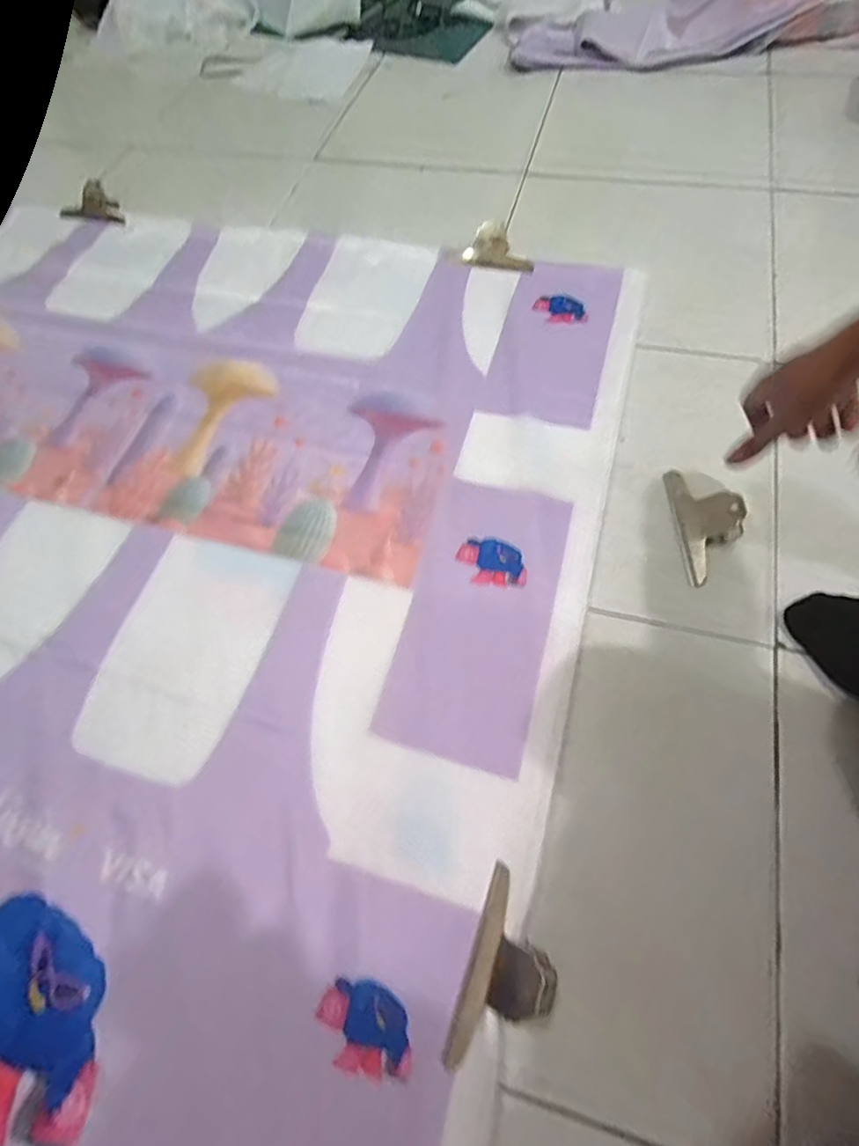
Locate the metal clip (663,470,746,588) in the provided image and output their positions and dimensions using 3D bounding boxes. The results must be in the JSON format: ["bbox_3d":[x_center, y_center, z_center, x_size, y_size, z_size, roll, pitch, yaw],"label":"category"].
[{"bbox_3d":[0.306,-0.058,0.589,0.067,0.037,0.143,0,64,3],"label":"metal clip"}]

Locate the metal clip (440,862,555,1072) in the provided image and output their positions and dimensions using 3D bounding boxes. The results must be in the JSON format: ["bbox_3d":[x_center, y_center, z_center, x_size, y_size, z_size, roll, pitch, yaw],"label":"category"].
[{"bbox_3d":[0.065,0.312,0.419,0.068,0.029,0.136,16,66,11],"label":"metal clip"}]

